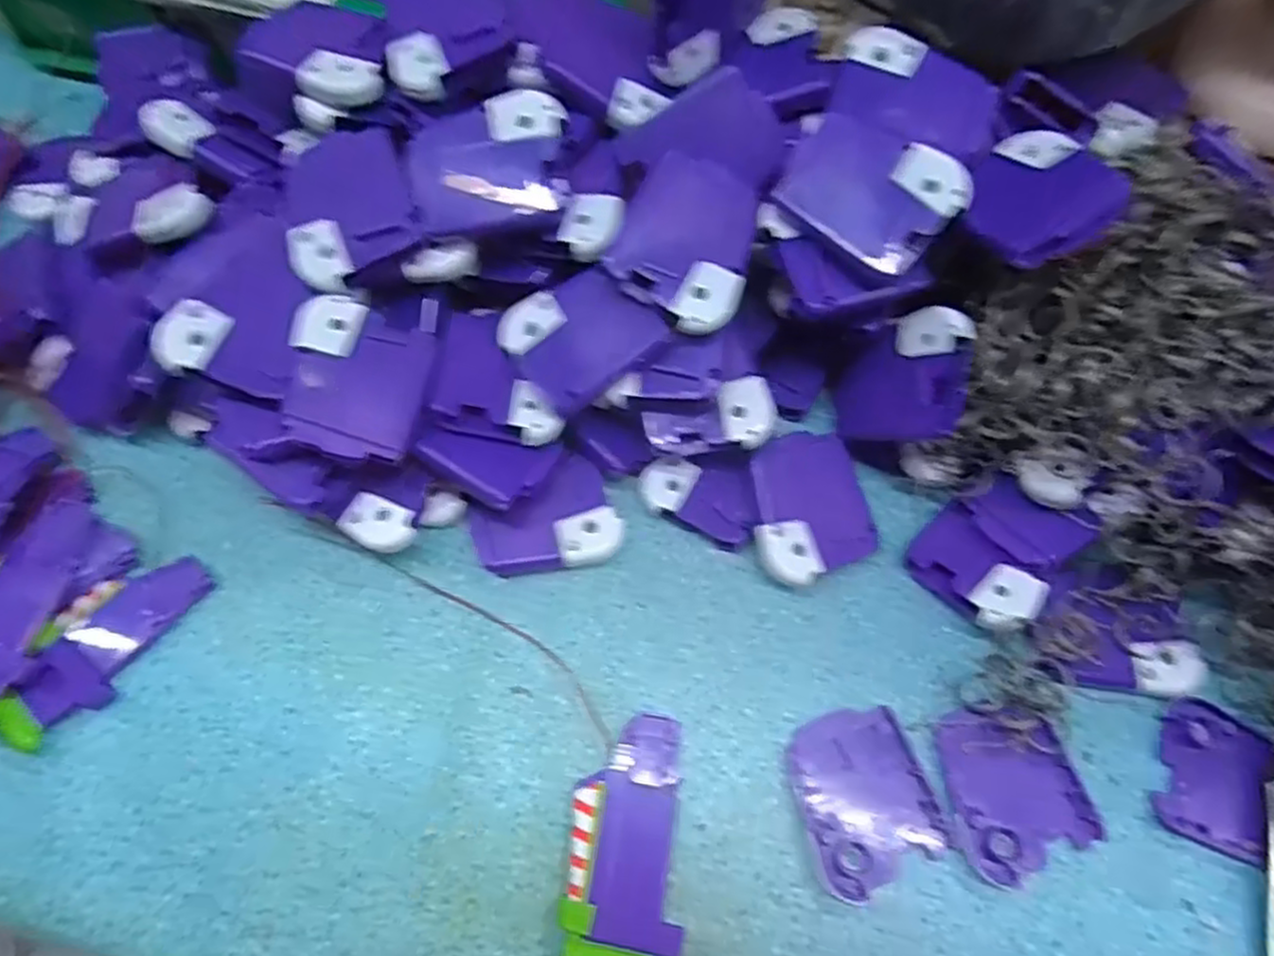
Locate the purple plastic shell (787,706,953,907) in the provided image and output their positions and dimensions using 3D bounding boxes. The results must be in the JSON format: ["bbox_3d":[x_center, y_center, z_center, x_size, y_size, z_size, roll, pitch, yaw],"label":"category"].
[{"bbox_3d":[0.087,0.123,0.292,0.051,0.004,0.061,-19,68,-9],"label":"purple plastic shell"}]

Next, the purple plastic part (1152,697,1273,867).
[{"bbox_3d":[0.224,0.115,0.293,0.039,0.009,0.050,24,68,10],"label":"purple plastic part"}]

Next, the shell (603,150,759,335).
[{"bbox_3d":[0.021,-0.092,0.298,0.051,0.012,0.061,29,83,-5],"label":"shell"}]

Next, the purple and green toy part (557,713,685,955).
[{"bbox_3d":[-0.005,0.136,0.281,0.042,0.012,0.088,1,66,0],"label":"purple and green toy part"}]

